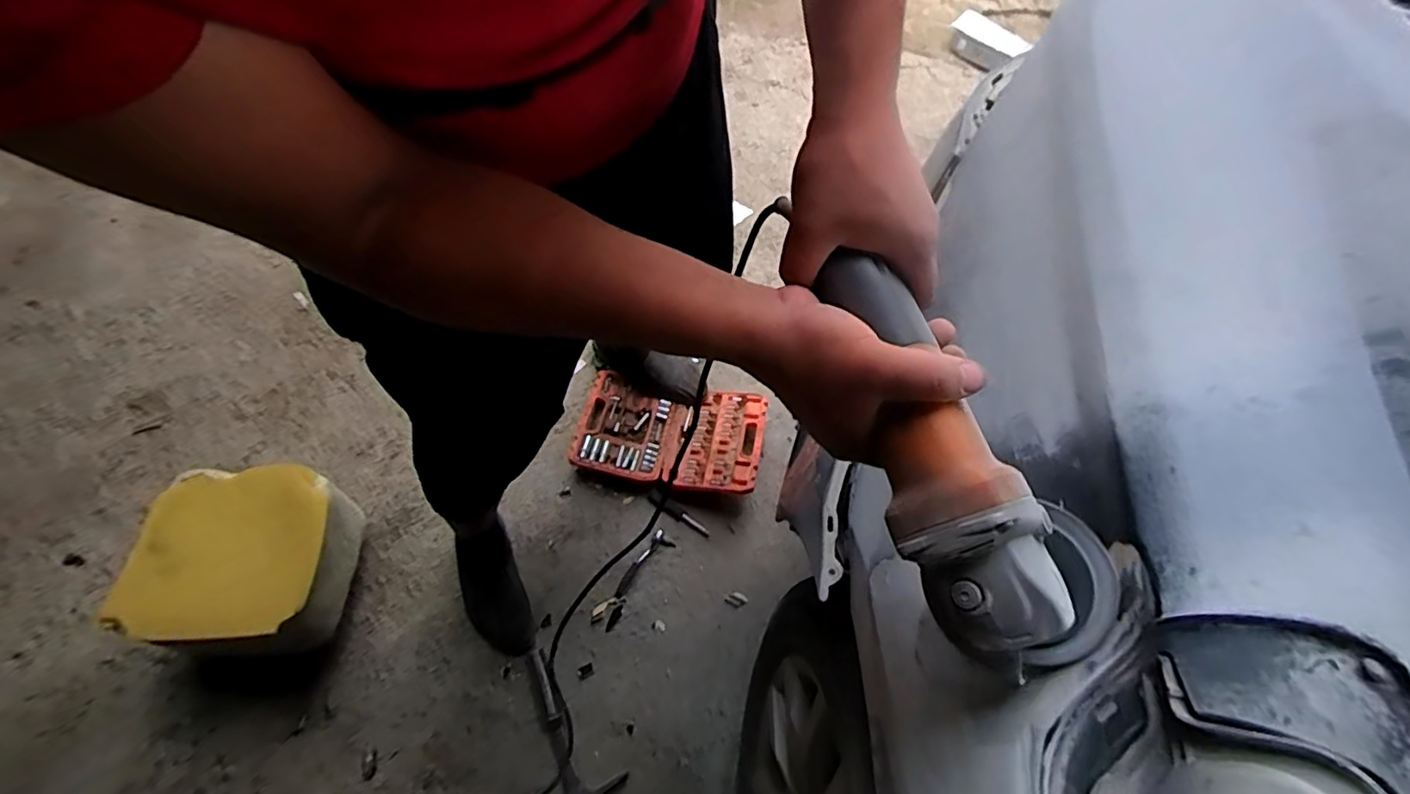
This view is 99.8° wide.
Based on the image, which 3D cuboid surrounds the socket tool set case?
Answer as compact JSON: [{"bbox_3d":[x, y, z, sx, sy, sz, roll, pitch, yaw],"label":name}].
[{"bbox_3d":[-0.075,0.071,1.290,0.394,0.053,0.247,11,64,0],"label":"socket tool set case"}]

